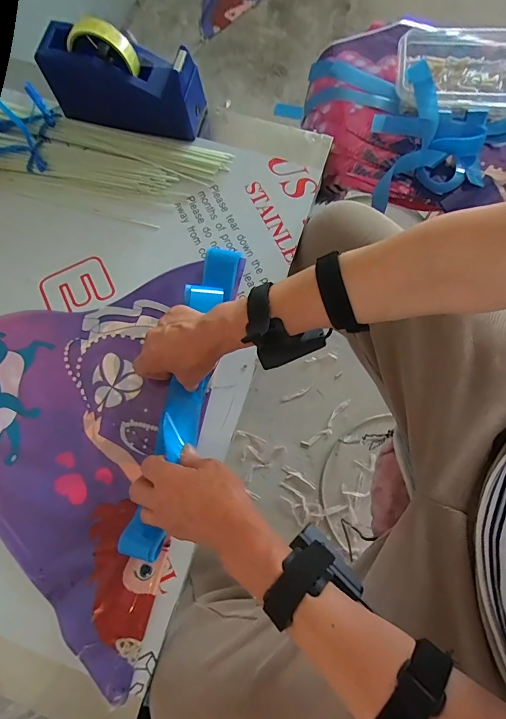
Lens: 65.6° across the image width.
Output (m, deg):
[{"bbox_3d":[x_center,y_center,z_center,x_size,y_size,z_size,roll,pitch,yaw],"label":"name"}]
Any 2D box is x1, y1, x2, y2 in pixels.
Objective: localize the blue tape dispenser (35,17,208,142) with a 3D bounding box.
[{"bbox_3d":[-0.175,-0.376,0.527,0.206,0.119,0.061,11,77,4],"label":"blue tape dispenser"}]

